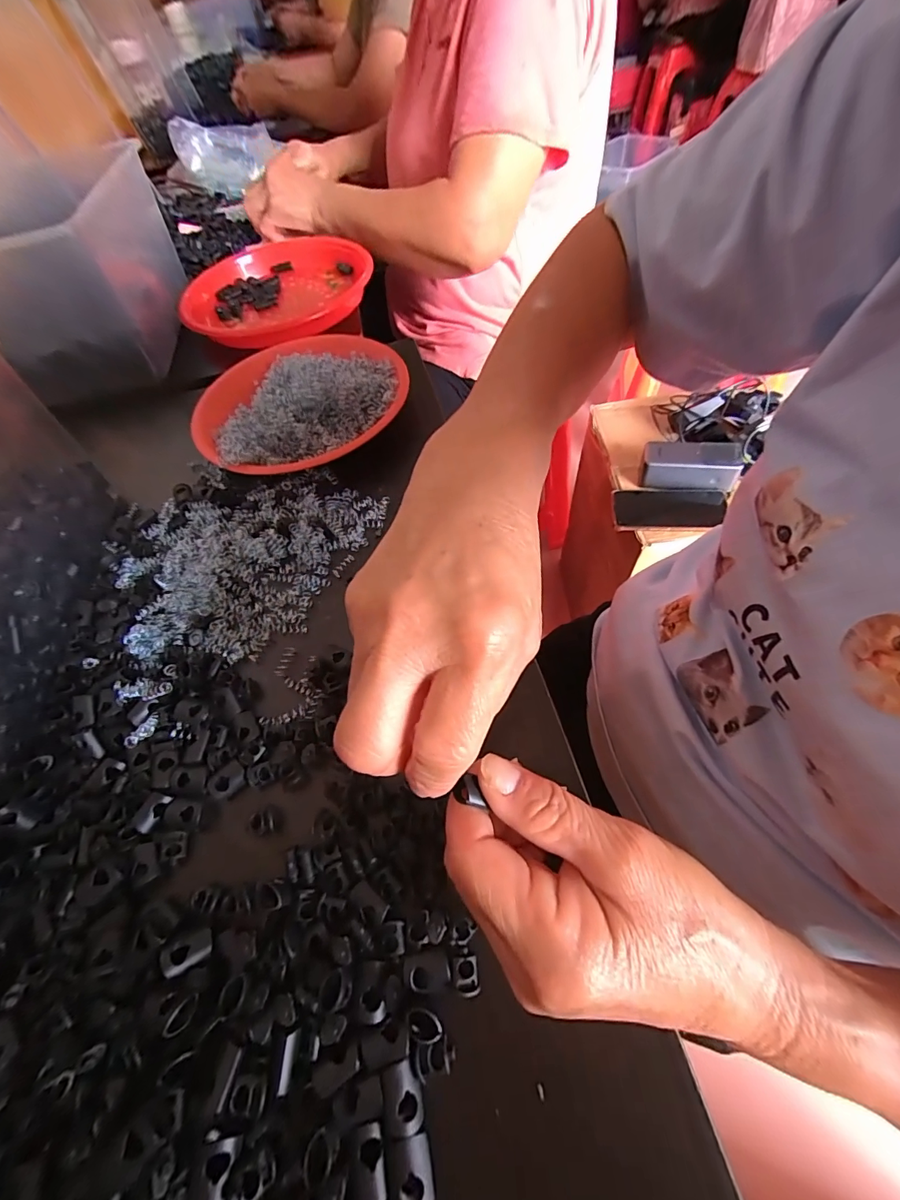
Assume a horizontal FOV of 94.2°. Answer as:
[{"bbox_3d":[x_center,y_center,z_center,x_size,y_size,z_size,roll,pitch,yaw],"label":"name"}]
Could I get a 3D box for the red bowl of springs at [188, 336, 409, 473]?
[{"bbox_3d":[-0.135,-0.184,0.378,0.187,0.044,0.185,-3,59,5],"label":"red bowl of springs"}]

